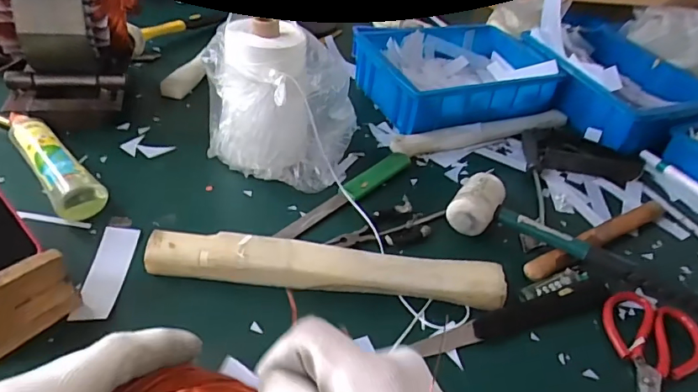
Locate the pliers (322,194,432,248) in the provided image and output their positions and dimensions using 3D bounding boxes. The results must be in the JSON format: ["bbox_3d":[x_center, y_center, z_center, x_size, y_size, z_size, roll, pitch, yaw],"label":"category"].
[{"bbox_3d":[0.031,0.036,0.539,0.112,0.012,0.055,-12,43,-25],"label":"pliers"}]

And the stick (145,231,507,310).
[{"bbox_3d":[-0.020,0.071,0.466,0.331,0.034,0.043,8,38,-2],"label":"stick"}]

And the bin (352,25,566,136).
[{"bbox_3d":[0.166,-0.182,0.775,0.286,0.097,0.202,-10,42,-23],"label":"bin"}]

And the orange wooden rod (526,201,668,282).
[{"bbox_3d":[0.286,0.048,0.559,0.233,0.023,0.027,-16,45,-29],"label":"orange wooden rod"}]

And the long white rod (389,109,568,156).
[{"bbox_3d":[0.196,-0.093,0.716,0.280,0.034,0.031,-8,41,-21],"label":"long white rod"}]

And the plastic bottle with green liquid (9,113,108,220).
[{"bbox_3d":[-0.334,-0.039,0.551,0.049,0.039,0.202,-25,50,-36],"label":"plastic bottle with green liquid"}]

